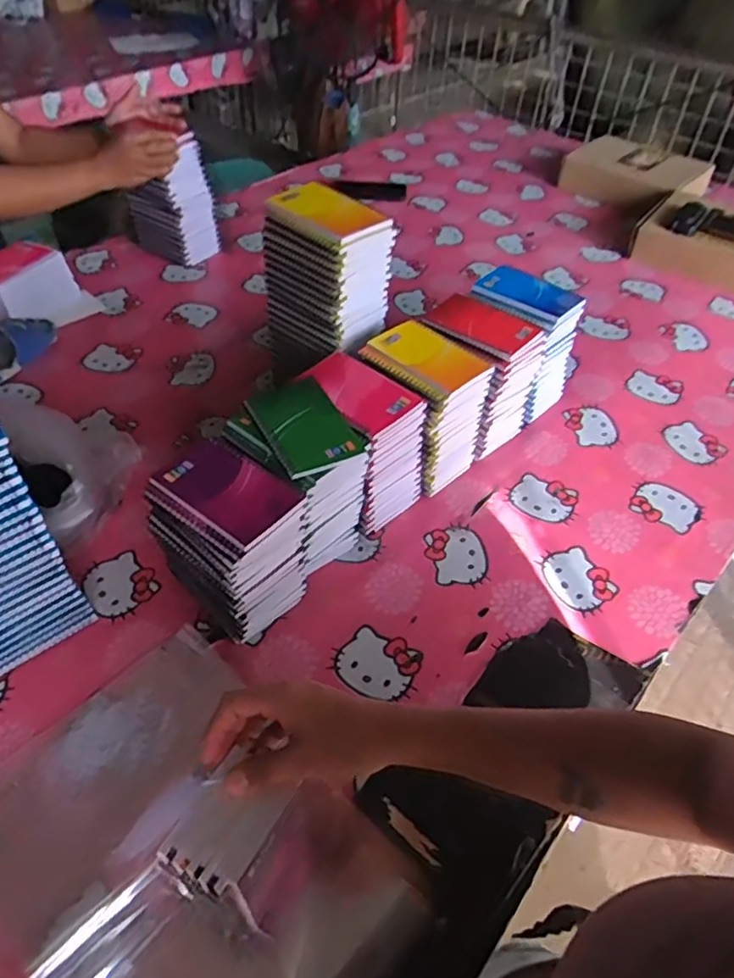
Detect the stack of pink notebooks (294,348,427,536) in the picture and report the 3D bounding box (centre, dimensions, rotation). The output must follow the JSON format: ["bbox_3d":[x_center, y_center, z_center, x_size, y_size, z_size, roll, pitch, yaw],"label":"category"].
[{"bbox_3d":[-0.011,-0.057,0.758,0.094,0.161,0.142,-34,57,-29],"label":"stack of pink notebooks"}]

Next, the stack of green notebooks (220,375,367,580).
[{"bbox_3d":[-0.069,-0.006,0.703,0.109,0.171,0.136,-32,56,-28],"label":"stack of green notebooks"}]

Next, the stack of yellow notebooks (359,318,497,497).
[{"bbox_3d":[0.070,-0.101,0.800,0.108,0.170,0.131,-34,57,-29],"label":"stack of yellow notebooks"}]

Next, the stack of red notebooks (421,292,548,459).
[{"bbox_3d":[0.141,-0.155,0.850,0.136,0.168,0.115,35,55,27],"label":"stack of red notebooks"}]

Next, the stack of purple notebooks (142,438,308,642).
[{"bbox_3d":[-0.135,0.053,0.643,0.129,0.167,0.095,31,53,24],"label":"stack of purple notebooks"}]

